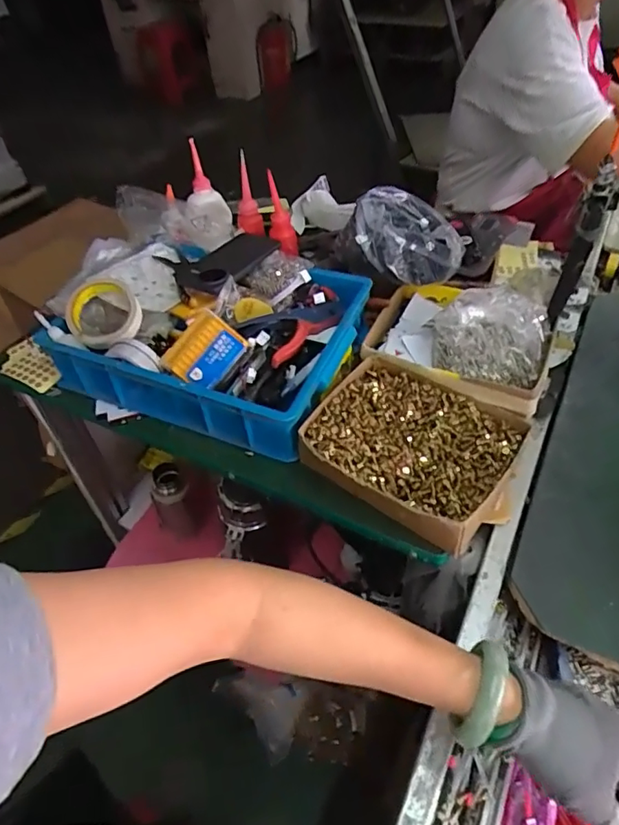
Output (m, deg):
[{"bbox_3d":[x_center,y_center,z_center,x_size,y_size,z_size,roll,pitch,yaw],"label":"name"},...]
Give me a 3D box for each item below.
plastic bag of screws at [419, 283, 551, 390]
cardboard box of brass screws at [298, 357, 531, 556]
[{"bbox_3d":[0.223,-0.097,0.663,0.147,0.064,0.133,12,48,15],"label":"plastic bag of screws"},{"bbox_3d":[0.112,0.045,0.601,0.221,0.059,0.194,22,51,24],"label":"cardboard box of brass screws"}]

